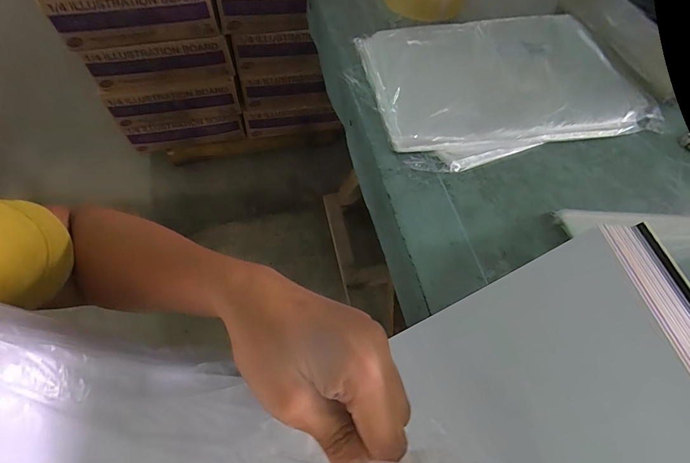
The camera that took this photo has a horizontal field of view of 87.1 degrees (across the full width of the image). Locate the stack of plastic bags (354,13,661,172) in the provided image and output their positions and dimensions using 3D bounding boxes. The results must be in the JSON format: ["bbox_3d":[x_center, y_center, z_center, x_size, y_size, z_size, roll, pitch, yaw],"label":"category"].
[{"bbox_3d":[0.215,-0.212,0.495,0.369,0.026,0.253,-11,61,-10],"label":"stack of plastic bags"}]

